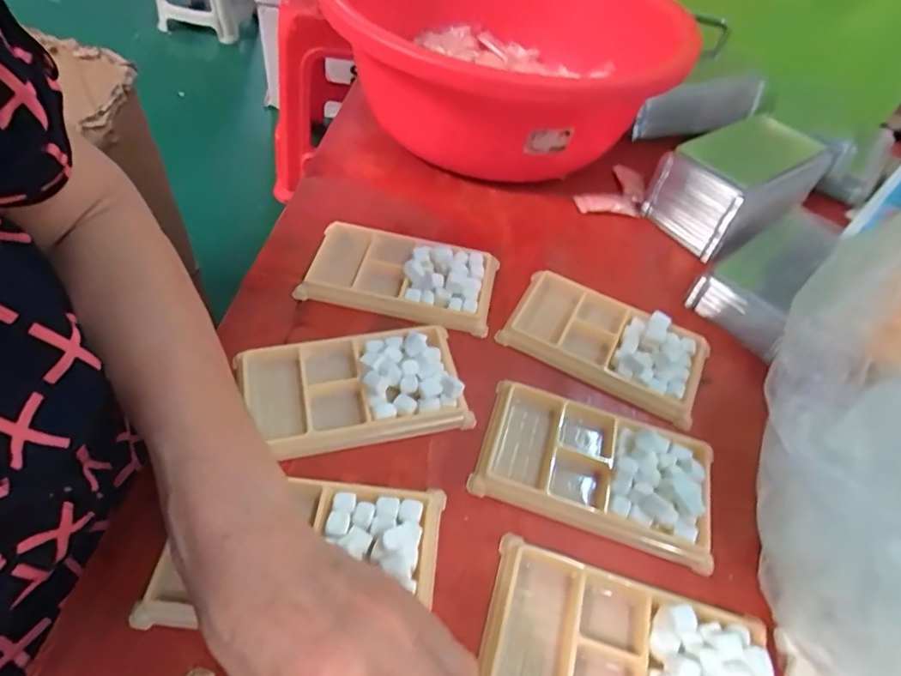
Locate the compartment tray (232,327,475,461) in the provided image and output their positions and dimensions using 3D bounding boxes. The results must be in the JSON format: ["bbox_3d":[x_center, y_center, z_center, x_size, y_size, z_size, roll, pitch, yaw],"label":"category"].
[{"bbox_3d":[-0.060,0.029,0.328,0.133,0.019,0.074,-8,53,-13],"label":"compartment tray"}]

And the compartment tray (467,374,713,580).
[{"bbox_3d":[0.084,0.072,0.308,0.130,0.016,0.072,19,52,8],"label":"compartment tray"}]

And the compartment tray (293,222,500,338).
[{"bbox_3d":[-0.037,-0.048,0.393,0.136,0.016,0.074,13,51,4],"label":"compartment tray"}]

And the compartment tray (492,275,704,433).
[{"bbox_3d":[0.107,-0.002,0.367,0.133,0.016,0.070,26,53,14],"label":"compartment tray"}]

